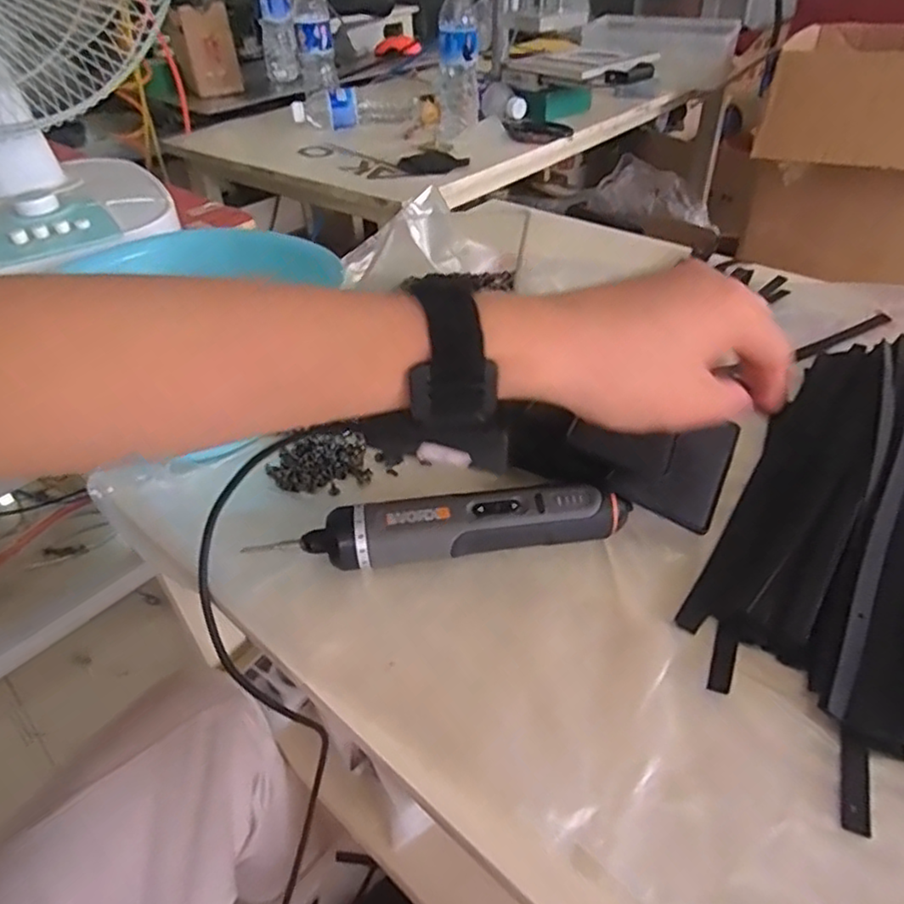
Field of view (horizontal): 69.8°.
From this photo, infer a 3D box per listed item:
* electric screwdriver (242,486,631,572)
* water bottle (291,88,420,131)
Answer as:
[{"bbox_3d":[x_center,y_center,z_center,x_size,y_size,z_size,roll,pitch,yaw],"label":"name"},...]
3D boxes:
[{"bbox_3d":[-0.007,0.045,0.375,0.212,0.035,0.032,-7,40,-3],"label":"electric screwdriver"},{"bbox_3d":[-0.171,-0.622,1.169,0.227,0.060,0.071,-9,40,-5],"label":"water bottle"}]

